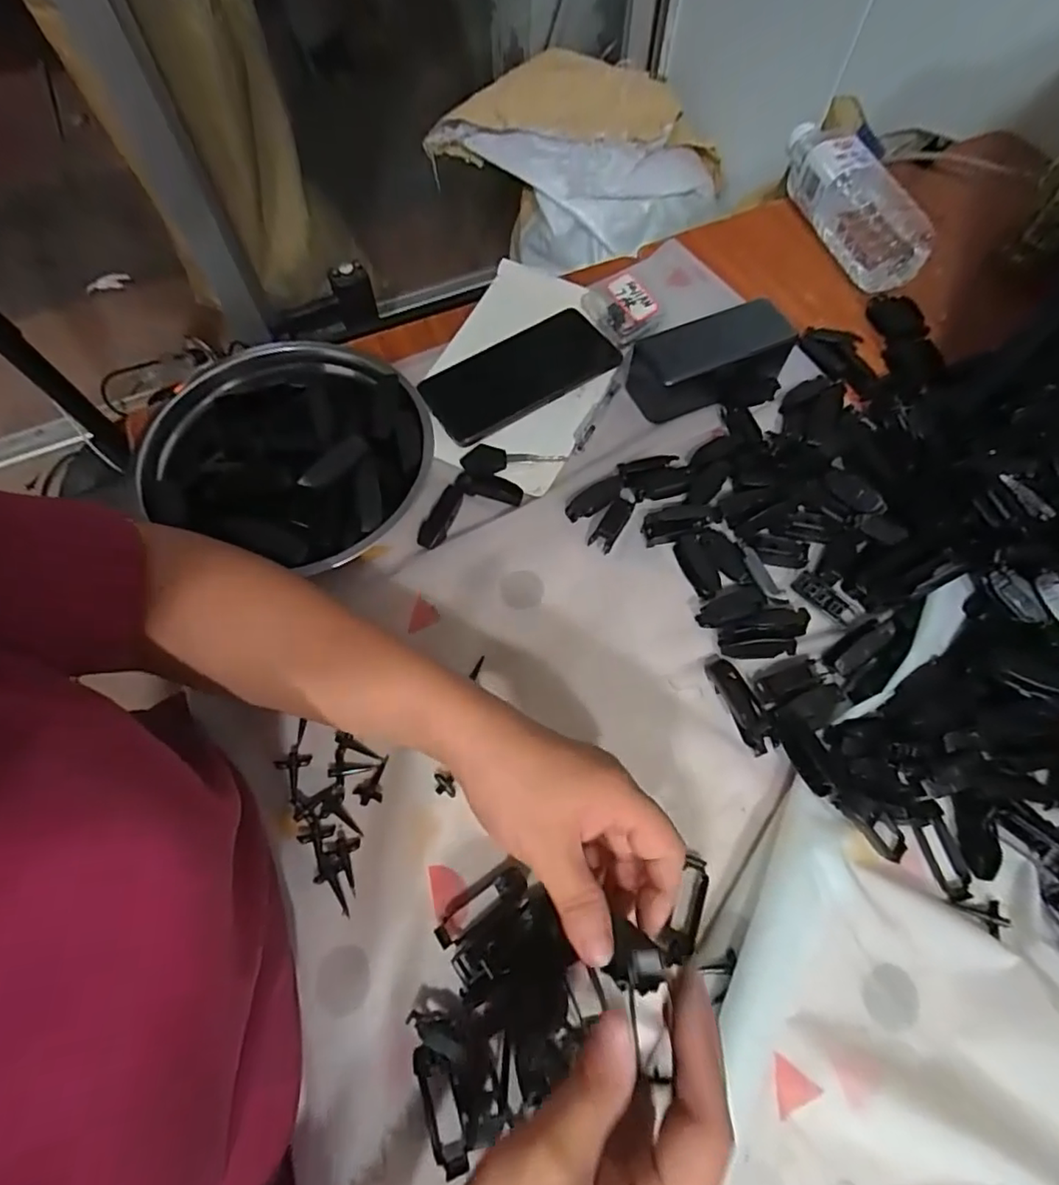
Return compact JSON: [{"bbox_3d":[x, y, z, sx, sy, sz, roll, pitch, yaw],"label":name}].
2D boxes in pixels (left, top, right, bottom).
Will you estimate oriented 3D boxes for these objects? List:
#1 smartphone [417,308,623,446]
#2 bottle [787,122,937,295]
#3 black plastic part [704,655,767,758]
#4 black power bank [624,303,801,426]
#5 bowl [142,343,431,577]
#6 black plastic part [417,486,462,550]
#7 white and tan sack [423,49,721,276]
[{"bbox_3d":[-0.006,-0.189,0.507,0.165,0.015,0.078,-31,68,-13],"label":"smartphone"},{"bbox_3d":[0.313,-0.386,0.574,0.061,0.071,0.205,-16,65,-7],"label":"bottle"},{"bbox_3d":[0.139,0.072,0.386,0.023,0.019,0.070,-17,66,-7],"label":"black plastic part"},{"bbox_3d":[0.152,-0.192,0.484,0.132,0.044,0.063,-16,65,-7],"label":"black power bank"},{"bbox_3d":[-0.167,-0.100,0.436,0.194,0.080,0.182,0,65,1],"label":"bowl"},{"bbox_3d":[-0.069,-0.059,0.447,0.017,0.007,0.055,23,67,11],"label":"black plastic part"},{"bbox_3d":[0.085,-0.737,1.047,0.495,0.279,0.135,9,65,5],"label":"white and tan sack"}]

